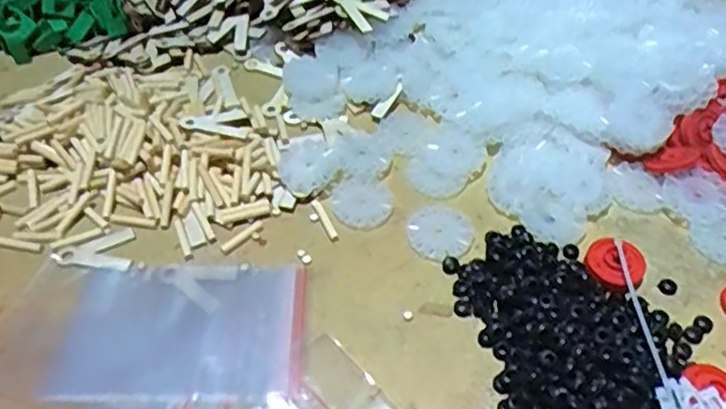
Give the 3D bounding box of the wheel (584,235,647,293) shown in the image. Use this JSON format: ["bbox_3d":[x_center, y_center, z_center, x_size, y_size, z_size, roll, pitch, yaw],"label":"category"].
[{"bbox_3d":[0.144,0.033,0.361,0.031,0.010,0.033,0,49,0],"label":"wheel"}]

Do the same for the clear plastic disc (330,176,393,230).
[{"bbox_3d":[-0.001,-0.002,0.398,0.037,0.004,0.037,0,49,0],"label":"clear plastic disc"}]

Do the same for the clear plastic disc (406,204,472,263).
[{"bbox_3d":[0.047,0.016,0.384,0.037,0.004,0.041,6,50,5],"label":"clear plastic disc"}]

